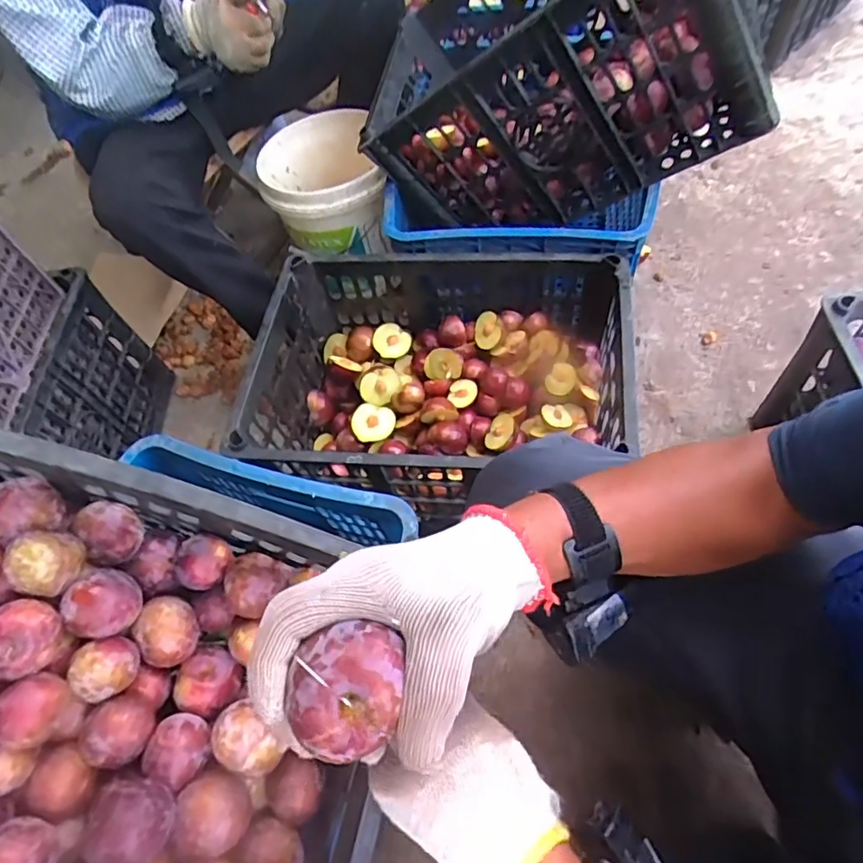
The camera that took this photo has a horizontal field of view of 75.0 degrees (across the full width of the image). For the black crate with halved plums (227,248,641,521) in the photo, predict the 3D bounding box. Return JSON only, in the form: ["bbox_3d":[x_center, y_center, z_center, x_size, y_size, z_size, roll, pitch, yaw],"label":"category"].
[{"bbox_3d":[0.007,-0.058,0.806,0.482,0.200,0.337,4,60,6],"label":"black crate with halved plums"}]

